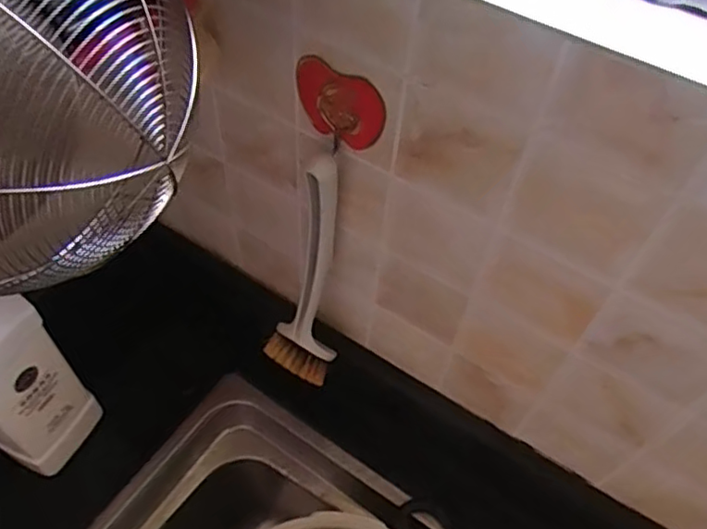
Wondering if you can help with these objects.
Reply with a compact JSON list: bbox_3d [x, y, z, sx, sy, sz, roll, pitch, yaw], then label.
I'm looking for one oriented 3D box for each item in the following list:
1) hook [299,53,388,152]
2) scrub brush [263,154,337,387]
[{"bbox_3d":[-0.008,-0.097,0.378,0.060,0.049,0.009,32,61,15],"label":"hook"},{"bbox_3d":[-0.040,0.019,0.462,0.053,0.213,0.063,-2,58,-6],"label":"scrub brush"}]

